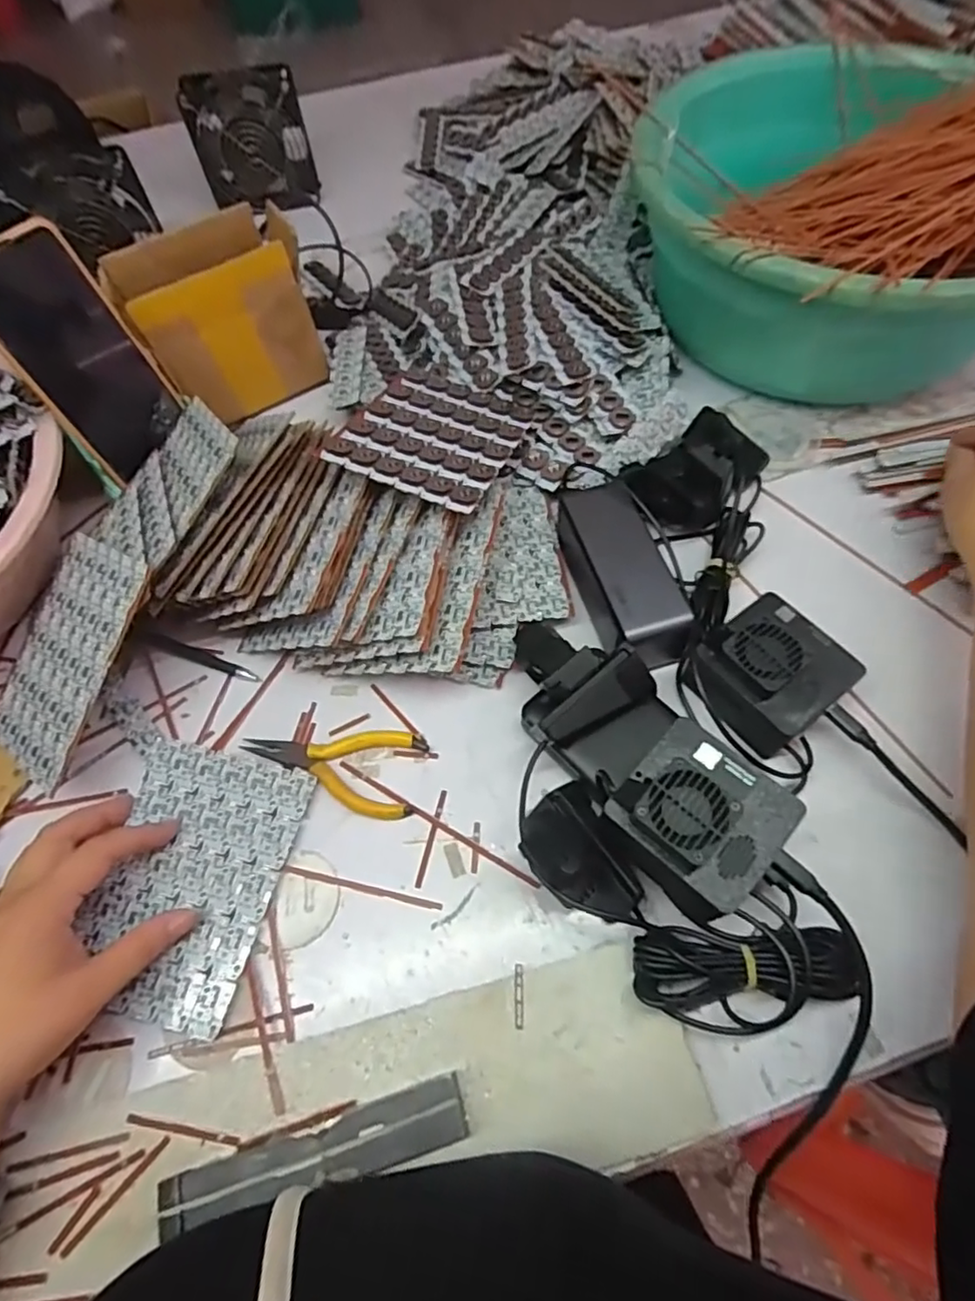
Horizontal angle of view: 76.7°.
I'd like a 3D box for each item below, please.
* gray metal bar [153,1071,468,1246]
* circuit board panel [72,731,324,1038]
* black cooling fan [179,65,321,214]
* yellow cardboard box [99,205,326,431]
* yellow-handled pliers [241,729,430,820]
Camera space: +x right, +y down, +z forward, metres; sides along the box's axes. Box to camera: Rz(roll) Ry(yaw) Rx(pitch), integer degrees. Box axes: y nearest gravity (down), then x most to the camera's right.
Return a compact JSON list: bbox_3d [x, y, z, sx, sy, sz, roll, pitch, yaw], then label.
[{"bbox_3d":[-0.080,0.238,0.290,0.140,0.022,0.026,-17,63,-6],"label":"gray metal bar"},{"bbox_3d":[-0.181,0.134,0.372,0.110,0.006,0.149,12,64,9],"label":"circuit board panel"},{"bbox_3d":[-0.257,-0.558,0.677,0.118,0.113,0.032,-12,47,-3],"label":"black cooling fan"},{"bbox_3d":[-0.222,-0.287,0.525,0.140,0.106,0.108,-27,65,-11],"label":"yellow cardboard box"},{"bbox_3d":[-0.102,0.073,0.399,0.117,0.007,0.056,9,64,7],"label":"yellow-handled pliers"}]

